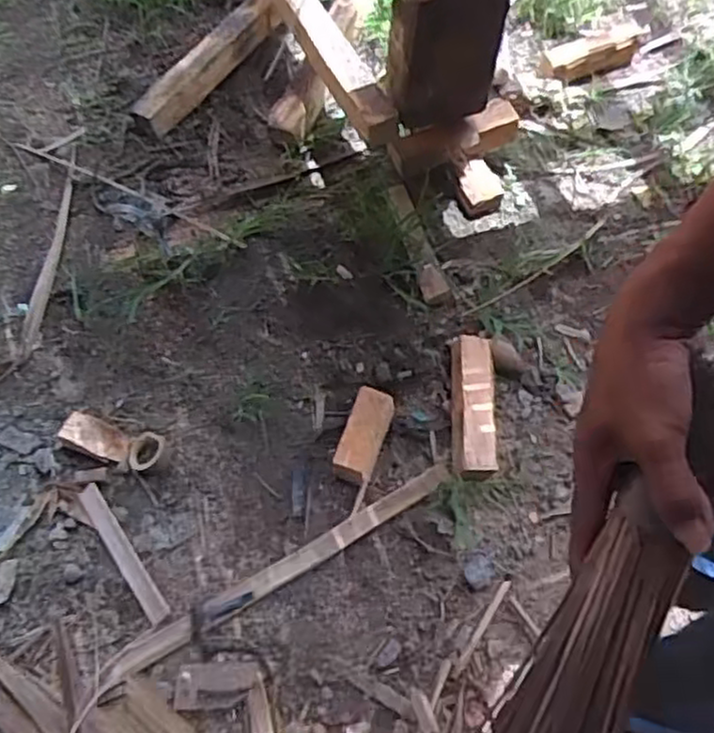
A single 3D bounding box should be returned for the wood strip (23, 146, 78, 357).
[{"bbox_3d":[-0.434,-0.179,1.031,0.021,0.005,0.363,0,62,-3],"label":"wood strip"}]

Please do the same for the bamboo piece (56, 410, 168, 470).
[{"bbox_3d":[-0.292,0.089,0.877,0.129,0.037,0.059,20,62,11],"label":"bamboo piece"}]

